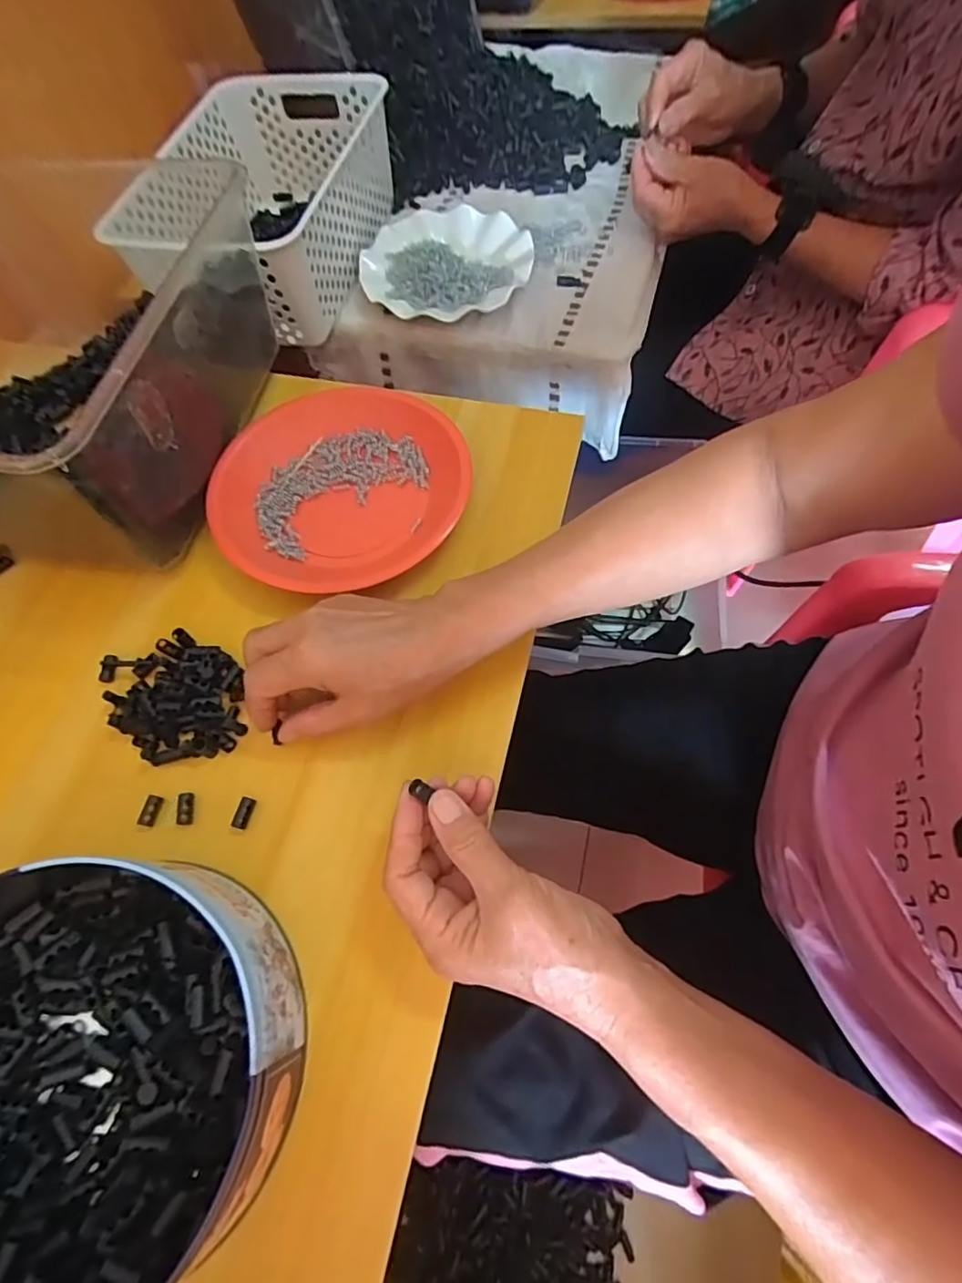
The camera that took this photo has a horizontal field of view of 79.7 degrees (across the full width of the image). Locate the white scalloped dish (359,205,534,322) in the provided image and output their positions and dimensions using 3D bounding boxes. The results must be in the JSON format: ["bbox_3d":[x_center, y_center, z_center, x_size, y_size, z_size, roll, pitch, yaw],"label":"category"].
[{"bbox_3d":[-0.038,-0.416,0.622,0.189,0.023,0.179,-2,63,3],"label":"white scalloped dish"}]

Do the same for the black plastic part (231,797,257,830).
[{"bbox_3d":[-0.143,0.104,0.350,0.009,0.009,0.018,10,64,9],"label":"black plastic part"}]

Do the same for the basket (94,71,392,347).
[{"bbox_3d":[-0.233,-0.467,0.617,0.221,0.118,0.318,17,66,12],"label":"basket"}]

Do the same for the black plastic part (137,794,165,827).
[{"bbox_3d":[-0.202,0.103,0.353,0.009,0.004,0.018,8,64,8],"label":"black plastic part"}]

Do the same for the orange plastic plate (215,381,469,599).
[{"bbox_3d":[-0.109,-0.117,0.449,0.177,0.034,0.192,-2,63,3],"label":"orange plastic plate"}]

